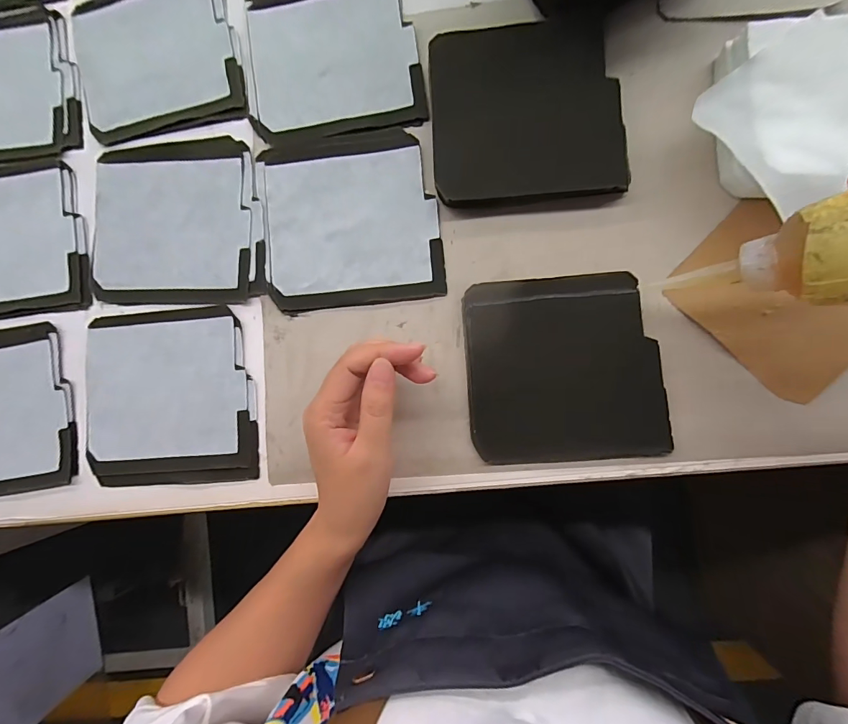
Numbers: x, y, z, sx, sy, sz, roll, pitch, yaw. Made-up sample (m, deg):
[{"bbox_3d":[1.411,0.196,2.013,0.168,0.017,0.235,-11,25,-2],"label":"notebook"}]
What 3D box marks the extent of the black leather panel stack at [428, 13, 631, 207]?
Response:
[{"bbox_3d":[0.075,-0.189,0.314,0.136,0.017,0.131,-3,86,5],"label":"black leather panel stack"}]

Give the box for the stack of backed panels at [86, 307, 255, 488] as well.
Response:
[{"bbox_3d":[-0.202,0.027,0.335,0.138,0.007,0.136,-5,86,5],"label":"stack of backed panels"}]

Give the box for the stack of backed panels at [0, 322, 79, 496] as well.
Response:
[{"bbox_3d":[-0.354,0.041,0.342,0.136,0.011,0.133,-10,86,5],"label":"stack of backed panels"}]

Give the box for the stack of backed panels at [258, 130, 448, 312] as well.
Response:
[{"bbox_3d":[-0.059,-0.113,0.330,0.137,0.007,0.134,-6,86,5],"label":"stack of backed panels"}]

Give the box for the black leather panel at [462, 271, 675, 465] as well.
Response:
[{"bbox_3d":[0.100,0.004,0.306,0.134,0.005,0.132,-5,86,7],"label":"black leather panel"}]

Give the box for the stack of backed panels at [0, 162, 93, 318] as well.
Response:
[{"bbox_3d":[-0.357,-0.104,0.355,0.142,0.007,0.130,-6,86,5],"label":"stack of backed panels"}]

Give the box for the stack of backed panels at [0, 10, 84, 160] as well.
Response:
[{"bbox_3d":[-0.373,-0.242,0.365,0.145,0.009,0.130,-4,86,5],"label":"stack of backed panels"}]

